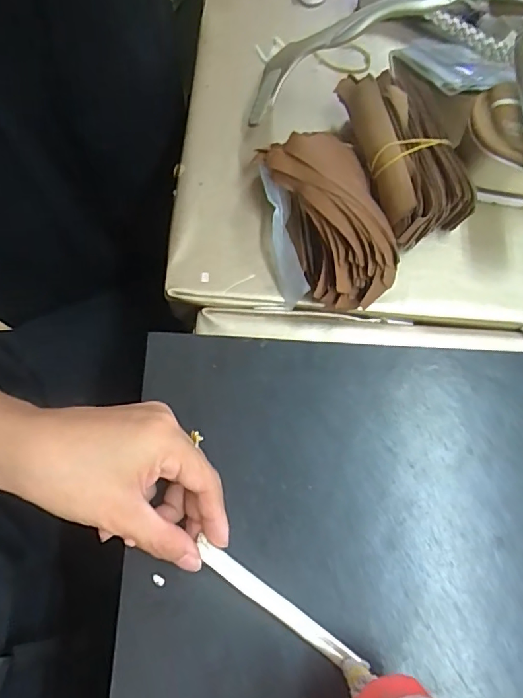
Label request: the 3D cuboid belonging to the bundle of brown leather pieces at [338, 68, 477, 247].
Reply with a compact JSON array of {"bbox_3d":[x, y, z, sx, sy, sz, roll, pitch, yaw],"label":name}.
[{"bbox_3d":[0.120,-0.152,0.388,0.090,0.054,0.137,-17,73,-7],"label":"bundle of brown leather pieces"}]

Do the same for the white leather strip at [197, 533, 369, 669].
[{"bbox_3d":[0.010,0.148,0.284,0.112,0.011,0.012,37,75,-1],"label":"white leather strip"}]

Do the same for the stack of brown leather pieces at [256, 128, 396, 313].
[{"bbox_3d":[0.051,-0.095,0.362,0.065,0.058,0.132,-17,73,-7],"label":"stack of brown leather pieces"}]

